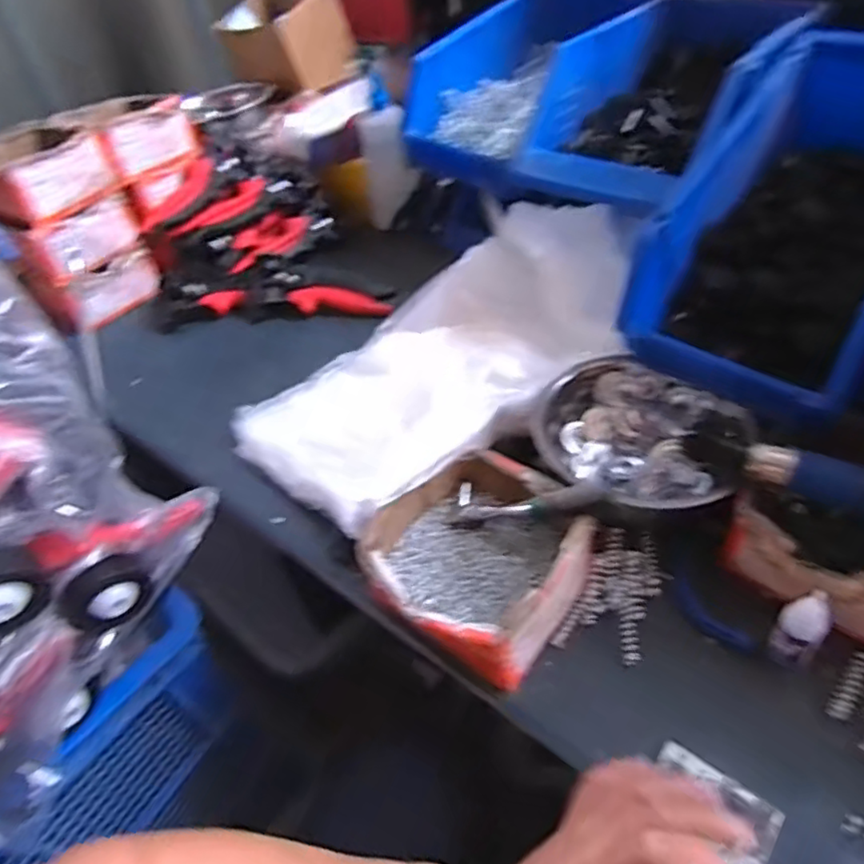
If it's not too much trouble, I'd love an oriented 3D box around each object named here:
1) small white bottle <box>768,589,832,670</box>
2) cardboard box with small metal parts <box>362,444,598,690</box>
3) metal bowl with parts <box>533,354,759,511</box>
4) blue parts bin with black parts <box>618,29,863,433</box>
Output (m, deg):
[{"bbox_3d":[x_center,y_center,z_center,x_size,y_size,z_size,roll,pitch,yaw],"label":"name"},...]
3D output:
[{"bbox_3d":[0.267,0.145,0.467,0.023,0.075,0.027,-12,46,-4],"label":"small white bottle"},{"bbox_3d":[0.039,0.099,0.529,0.155,0.059,0.169,29,56,30],"label":"cardboard box with small metal parts"},{"bbox_3d":[0.191,0.007,0.594,0.181,0.062,0.171,-4,46,4],"label":"metal bowl with parts"},{"bbox_3d":[0.344,-0.186,0.581,0.204,0.218,0.314,33,58,32],"label":"blue parts bin with black parts"}]

